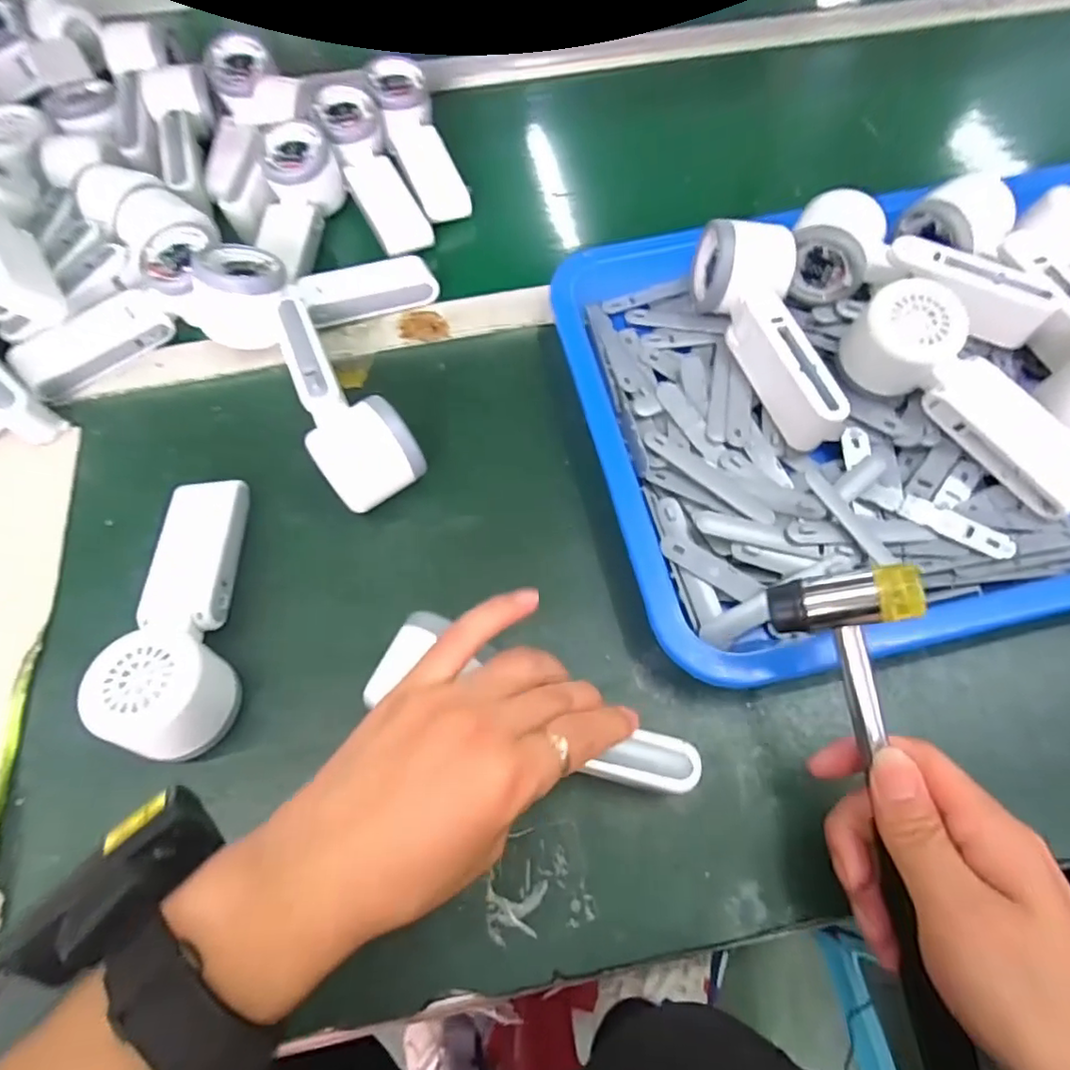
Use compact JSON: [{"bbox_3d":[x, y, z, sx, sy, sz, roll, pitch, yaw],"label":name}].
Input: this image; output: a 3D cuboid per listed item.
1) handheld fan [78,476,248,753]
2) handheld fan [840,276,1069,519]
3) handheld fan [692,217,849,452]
[{"bbox_3d":[-0.198,0.042,0.345,0.051,0.050,0.165,-9,56,-1],"label":"handheld fan"},{"bbox_3d":[0.260,-0.083,0.362,0.049,0.055,0.166,-38,69,-15],"label":"handheld fan"},{"bbox_3d":[0.151,-0.138,0.393,0.054,0.053,0.164,-10,64,-2],"label":"handheld fan"}]

